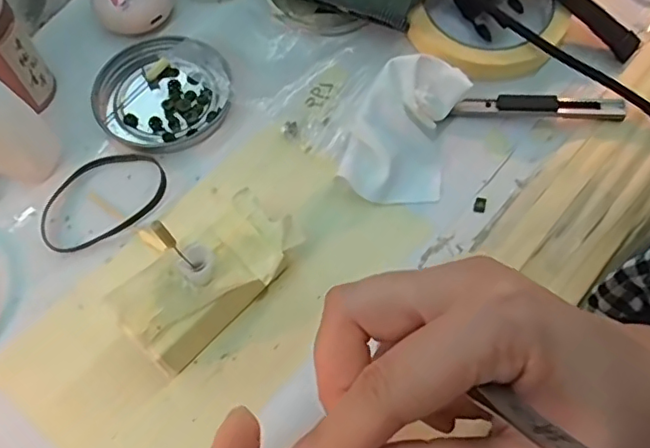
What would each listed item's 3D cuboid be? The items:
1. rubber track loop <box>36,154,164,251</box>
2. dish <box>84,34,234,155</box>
[{"bbox_3d":[-0.120,-0.015,0.309,0.070,0.007,0.049,-31,69,-14],"label":"rubber track loop"},{"bbox_3d":[-0.092,-0.077,0.335,0.079,0.009,0.075,0,65,-1],"label":"dish"}]

